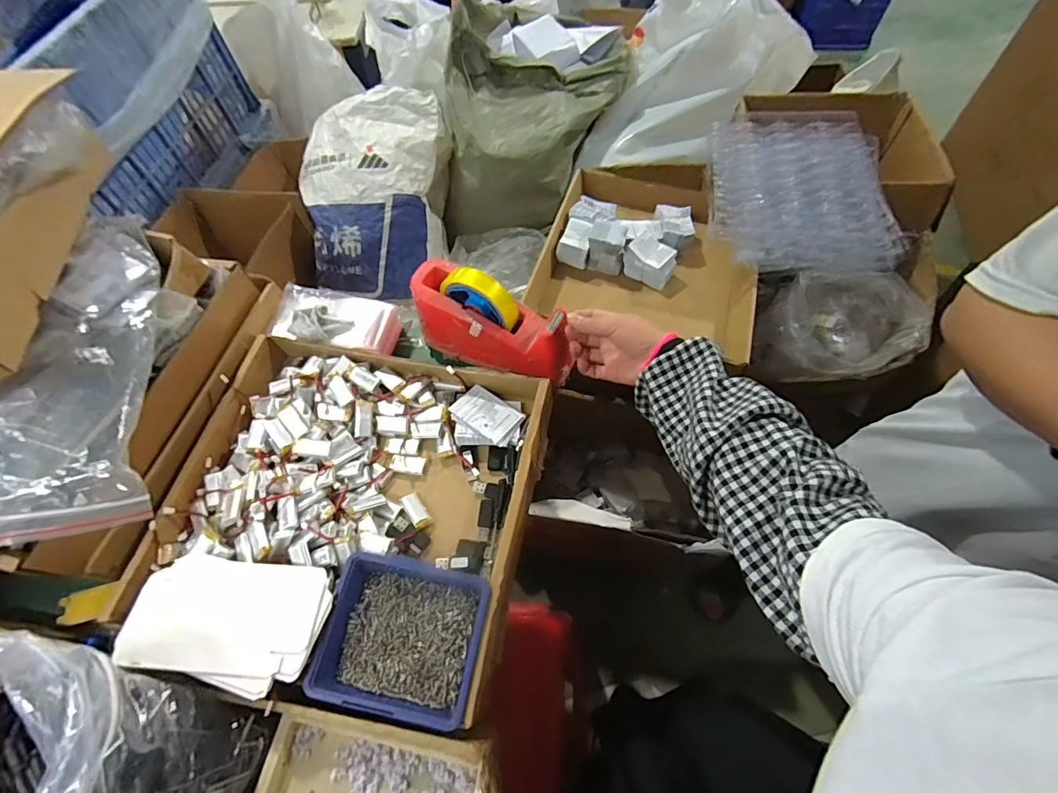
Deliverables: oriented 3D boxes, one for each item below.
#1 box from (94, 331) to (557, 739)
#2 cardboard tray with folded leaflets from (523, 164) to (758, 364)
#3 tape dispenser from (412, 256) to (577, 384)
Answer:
[{"bbox_3d":[-0.189,0.111,0.514,0.376,0.078,0.355,9,63,9],"label":"box"},{"bbox_3d":[0.221,-0.248,0.878,0.375,0.093,0.397,15,64,11],"label":"cardboard tray with folded leaflets"},{"bbox_3d":[-0.044,-0.089,0.573,0.198,0.108,0.061,21,65,14],"label":"tape dispenser"}]

